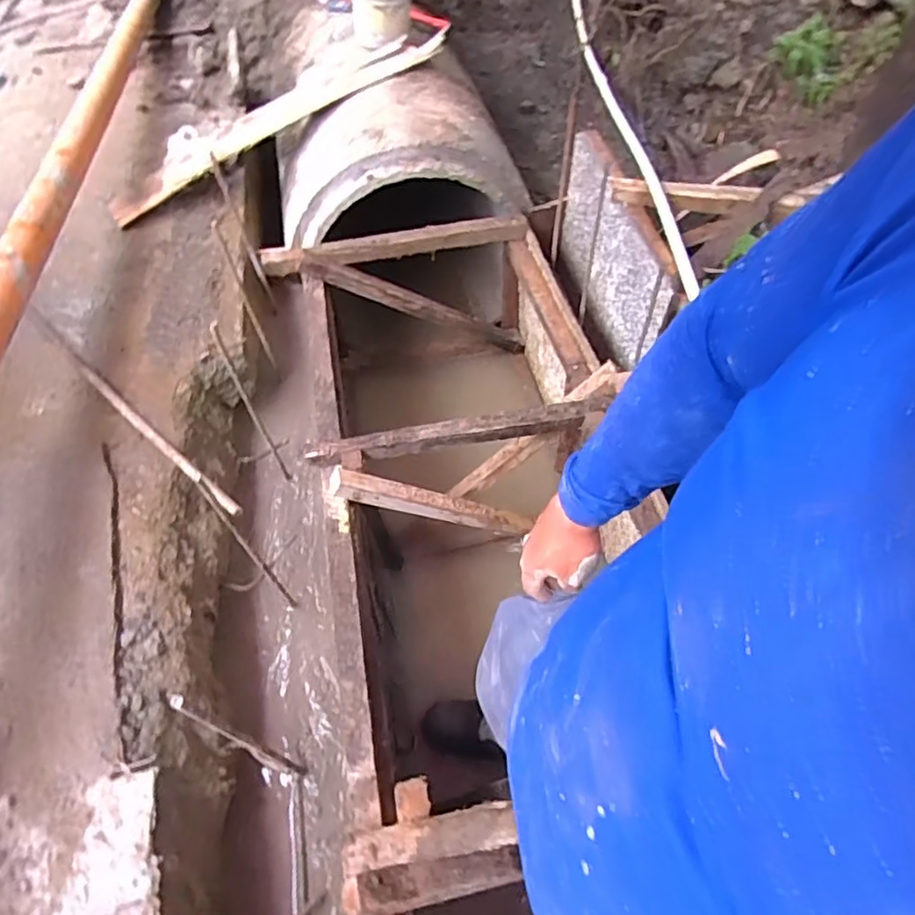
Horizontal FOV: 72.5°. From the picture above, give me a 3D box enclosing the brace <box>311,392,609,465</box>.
[{"bbox_3d":[0.013,-0.058,1.275,0.633,0.046,0.058,-10,56,-5],"label":"brace"}]

